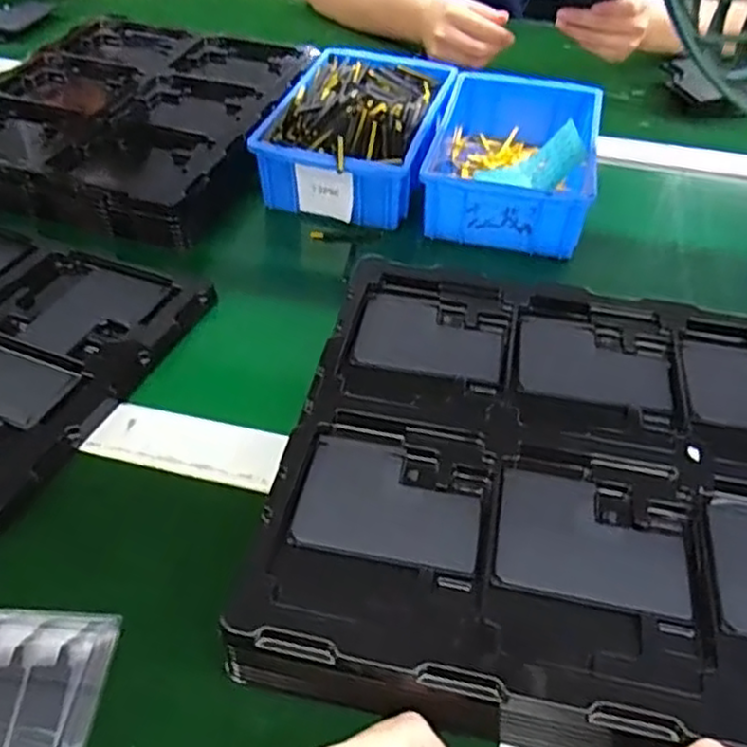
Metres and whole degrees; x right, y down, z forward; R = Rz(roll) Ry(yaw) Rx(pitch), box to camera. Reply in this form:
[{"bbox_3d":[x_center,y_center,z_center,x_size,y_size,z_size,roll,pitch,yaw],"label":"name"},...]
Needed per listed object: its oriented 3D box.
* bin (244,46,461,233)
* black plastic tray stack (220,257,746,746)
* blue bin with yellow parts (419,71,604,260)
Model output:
[{"bbox_3d":[-0.010,-0.231,0.650,0.138,0.069,0.216,12,48,9],"label":"bin"},{"bbox_3d":[0.116,0.056,0.392,0.315,0.049,0.288,9,48,6],"label":"black plastic tray stack"},{"bbox_3d":[0.123,-0.194,0.634,0.134,0.057,0.207,11,48,8],"label":"blue bin with yellow parts"}]

